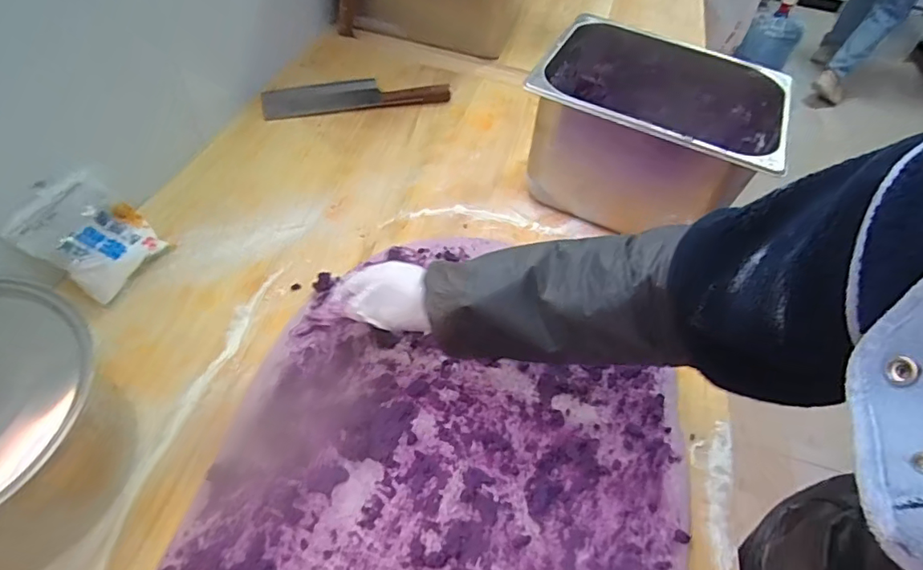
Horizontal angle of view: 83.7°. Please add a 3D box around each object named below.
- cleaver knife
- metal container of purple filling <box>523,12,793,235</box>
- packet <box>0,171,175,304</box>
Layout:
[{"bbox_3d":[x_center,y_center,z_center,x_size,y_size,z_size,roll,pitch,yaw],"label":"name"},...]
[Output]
[{"bbox_3d":[-0.188,-0.346,0.924,0.320,0.027,0.093,-8,51,-13],"label":"cleaver knife"},{"bbox_3d":[0.254,-0.204,0.736,0.304,0.195,0.262,22,51,12],"label":"metal container of purple filling"},{"bbox_3d":[-0.428,-0.056,0.597,0.122,0.023,0.112,48,51,-21],"label":"packet"}]

